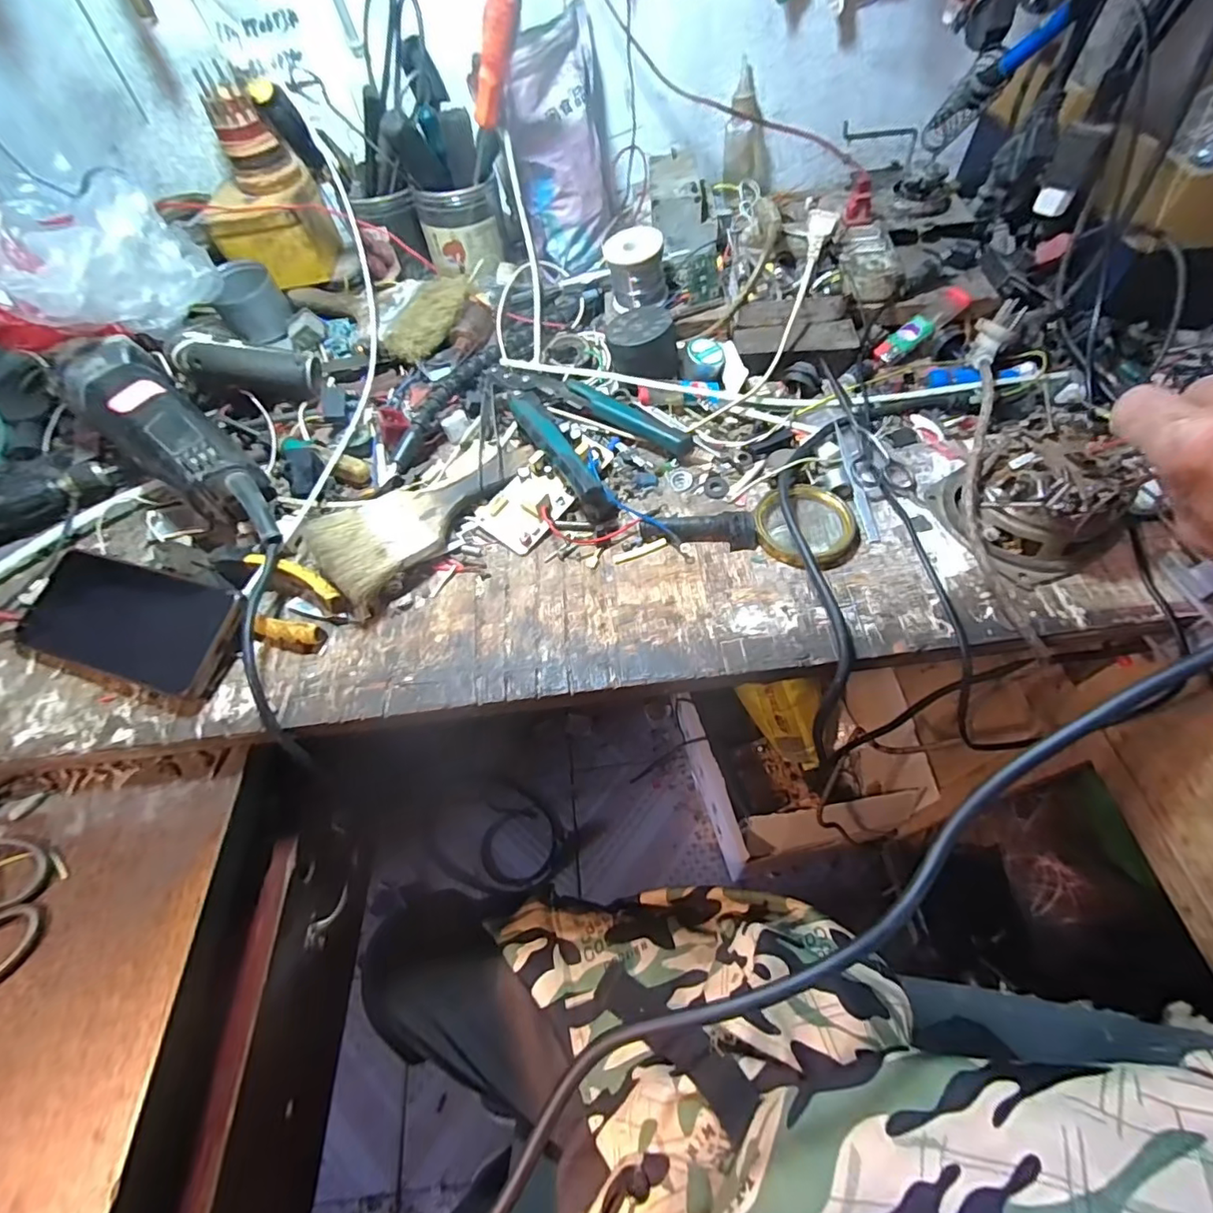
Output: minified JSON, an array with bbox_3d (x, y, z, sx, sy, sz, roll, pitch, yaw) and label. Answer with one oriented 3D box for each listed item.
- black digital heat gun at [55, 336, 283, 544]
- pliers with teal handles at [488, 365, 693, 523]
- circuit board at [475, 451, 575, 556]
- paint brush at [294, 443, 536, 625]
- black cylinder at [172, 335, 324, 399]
[{"bbox_3d":[-0.332,-0.119,0.425,0.259,0.063,0.072,39,68,22],"label":"black digital heat gun"},{"bbox_3d":[-0.017,-0.160,0.442,0.106,0.031,0.178,-29,62,-14],"label":"pliers with teal handles"},{"bbox_3d":[-0.059,-0.080,0.415,0.069,0.019,0.052,-41,65,-19],"label":"circuit board"},{"bbox_3d":[-0.138,-0.076,0.412,0.068,0.022,0.174,42,62,4],"label":"paint brush"},{"bbox_3d":[-0.311,-0.208,0.479,0.112,0.038,0.034,7,63,-9],"label":"black cylinder"}]

